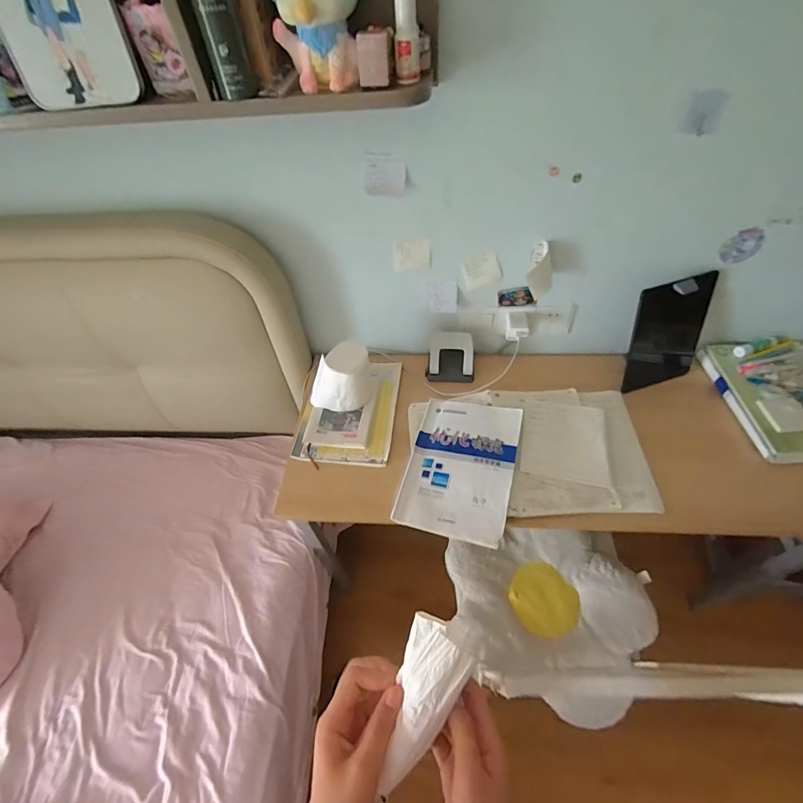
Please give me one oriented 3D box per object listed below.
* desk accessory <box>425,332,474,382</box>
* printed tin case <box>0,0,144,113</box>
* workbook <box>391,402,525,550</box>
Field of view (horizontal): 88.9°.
[{"bbox_3d":[0.120,-0.114,1.006,0.118,0.084,0.081,3,51,7],"label":"desk accessory"},{"bbox_3d":[-0.443,-0.494,0.517,0.153,0.199,0.027,-9,40,-4],"label":"printed tin case"},{"bbox_3d":[0.124,0.130,0.855,0.212,0.014,0.302,8,57,19],"label":"workbook"}]

